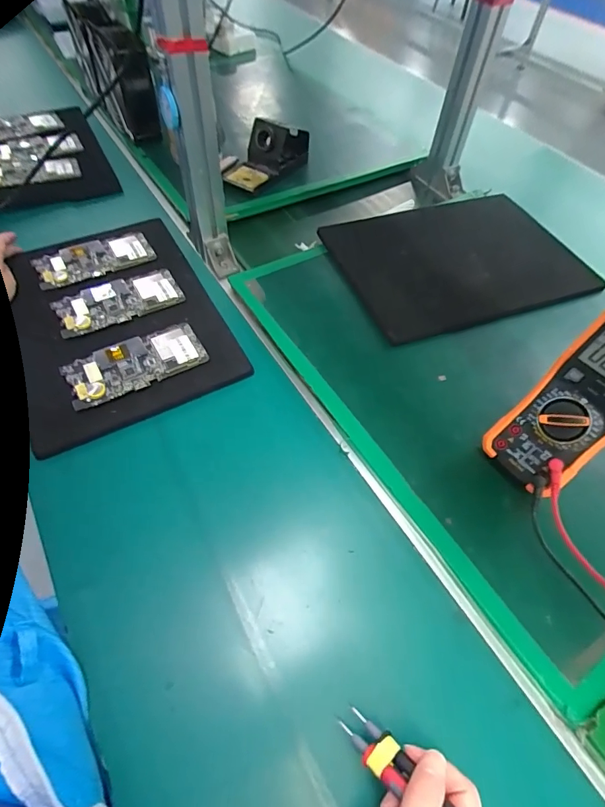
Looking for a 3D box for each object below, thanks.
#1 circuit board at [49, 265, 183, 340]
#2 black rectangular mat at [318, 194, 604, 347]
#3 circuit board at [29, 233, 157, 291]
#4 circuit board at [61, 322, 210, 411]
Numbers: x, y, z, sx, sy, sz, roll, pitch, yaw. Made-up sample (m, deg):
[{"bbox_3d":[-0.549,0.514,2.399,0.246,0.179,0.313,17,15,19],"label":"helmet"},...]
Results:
[{"bbox_3d":[-0.248,-0.141,0.575,0.159,0.013,0.085,-25,61,-18],"label":"circuit board"},{"bbox_3d":[0.224,-0.220,0.631,0.327,0.022,0.256,-18,57,-11],"label":"black rectangular mat"},{"bbox_3d":[-0.304,-0.213,0.622,0.160,0.010,0.078,-25,61,-18],"label":"circuit board"},{"bbox_3d":[-0.199,-0.049,0.510,0.157,0.005,0.075,-23,63,-17],"label":"circuit board"}]

